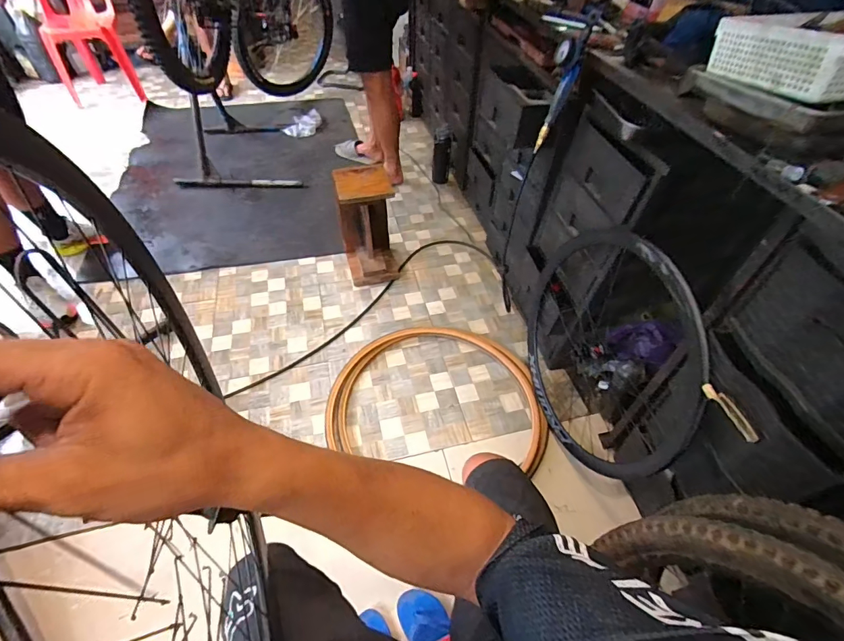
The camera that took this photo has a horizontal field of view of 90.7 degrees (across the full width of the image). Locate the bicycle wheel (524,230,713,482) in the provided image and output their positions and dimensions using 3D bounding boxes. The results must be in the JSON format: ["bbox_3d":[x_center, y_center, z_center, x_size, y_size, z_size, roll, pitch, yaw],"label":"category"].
[{"bbox_3d":[0.455,0.042,1.127,0.126,0.607,0.680,-7,50,-10],"label":"bicycle wheel"}]

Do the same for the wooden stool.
[{"bbox_3d":[-0.210,-0.359,1.634,0.213,0.417,0.260,-9,51,-12],"label":"wooden stool"}]

